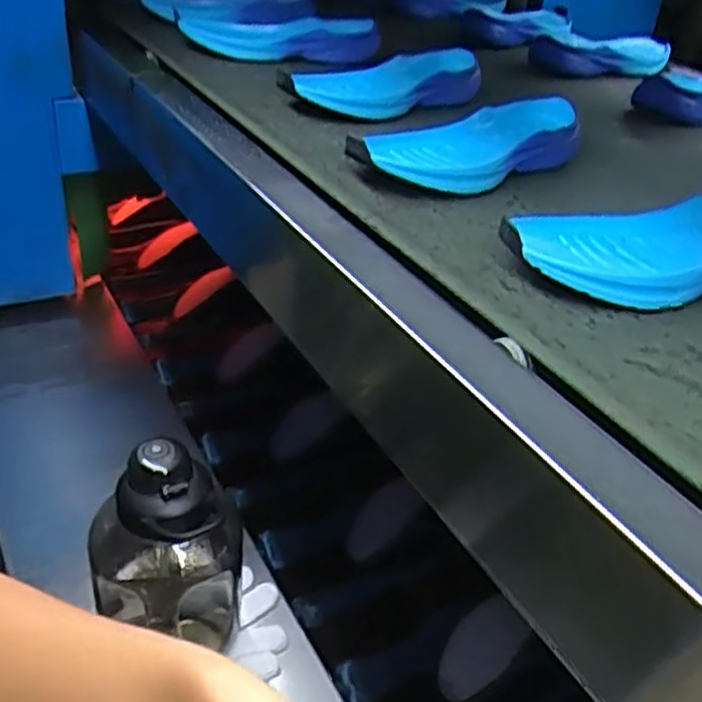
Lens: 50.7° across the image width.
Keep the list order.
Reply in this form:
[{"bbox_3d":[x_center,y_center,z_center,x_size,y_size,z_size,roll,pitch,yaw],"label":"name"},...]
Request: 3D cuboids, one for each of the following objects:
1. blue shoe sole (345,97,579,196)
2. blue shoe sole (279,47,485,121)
[{"bbox_3d":[0.107,-0.184,0.662,0.257,0.040,0.100,-23,44,-36],"label":"blue shoe sole"},{"bbox_3d":[0.040,-0.291,0.807,0.250,0.040,0.086,-24,45,-38],"label":"blue shoe sole"}]

